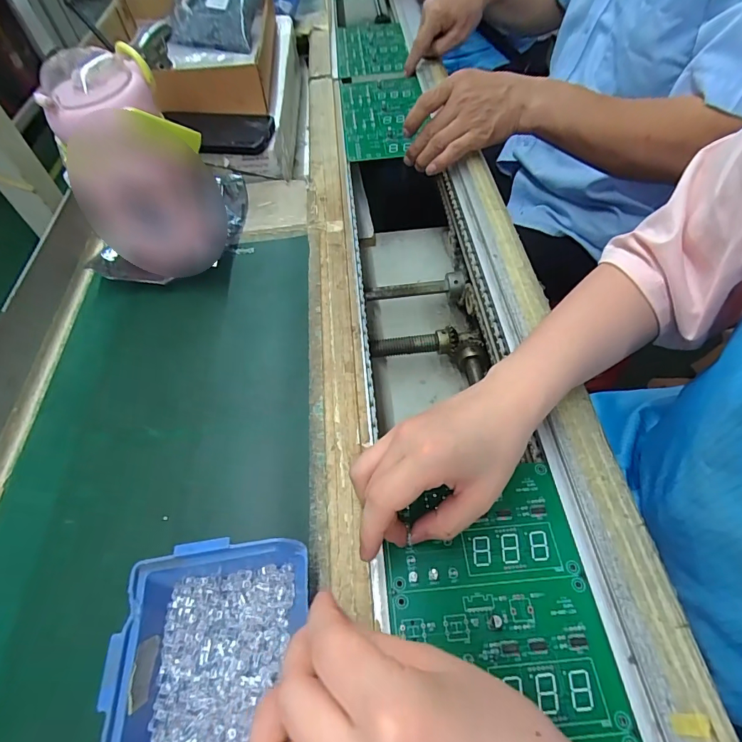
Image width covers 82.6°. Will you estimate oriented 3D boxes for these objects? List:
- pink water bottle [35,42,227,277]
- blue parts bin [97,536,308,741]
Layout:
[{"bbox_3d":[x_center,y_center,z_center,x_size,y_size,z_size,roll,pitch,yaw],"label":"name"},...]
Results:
[{"bbox_3d":[-0.213,-0.192,0.396,0.112,0.166,0.083,-35,62,-19],"label":"pink water bottle"},{"bbox_3d":[-0.081,0.153,0.229,0.092,0.050,0.102,-6,56,-1],"label":"blue parts bin"}]

